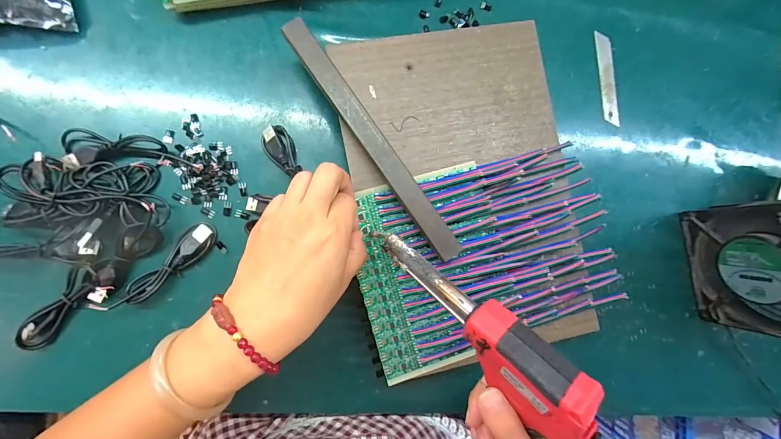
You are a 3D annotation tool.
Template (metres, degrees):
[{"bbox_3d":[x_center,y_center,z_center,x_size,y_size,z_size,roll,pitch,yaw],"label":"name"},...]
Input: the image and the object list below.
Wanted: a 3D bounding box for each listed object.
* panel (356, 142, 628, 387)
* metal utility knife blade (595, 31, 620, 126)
[{"bbox_3d":[0.083,0.031,0.308,0.222,0.024,0.159,-16,90,-9],"label":"panel"},{"bbox_3d":[0.235,-0.152,0.380,0.018,0.004,0.098,-6,88,-9],"label":"metal utility knife blade"}]

